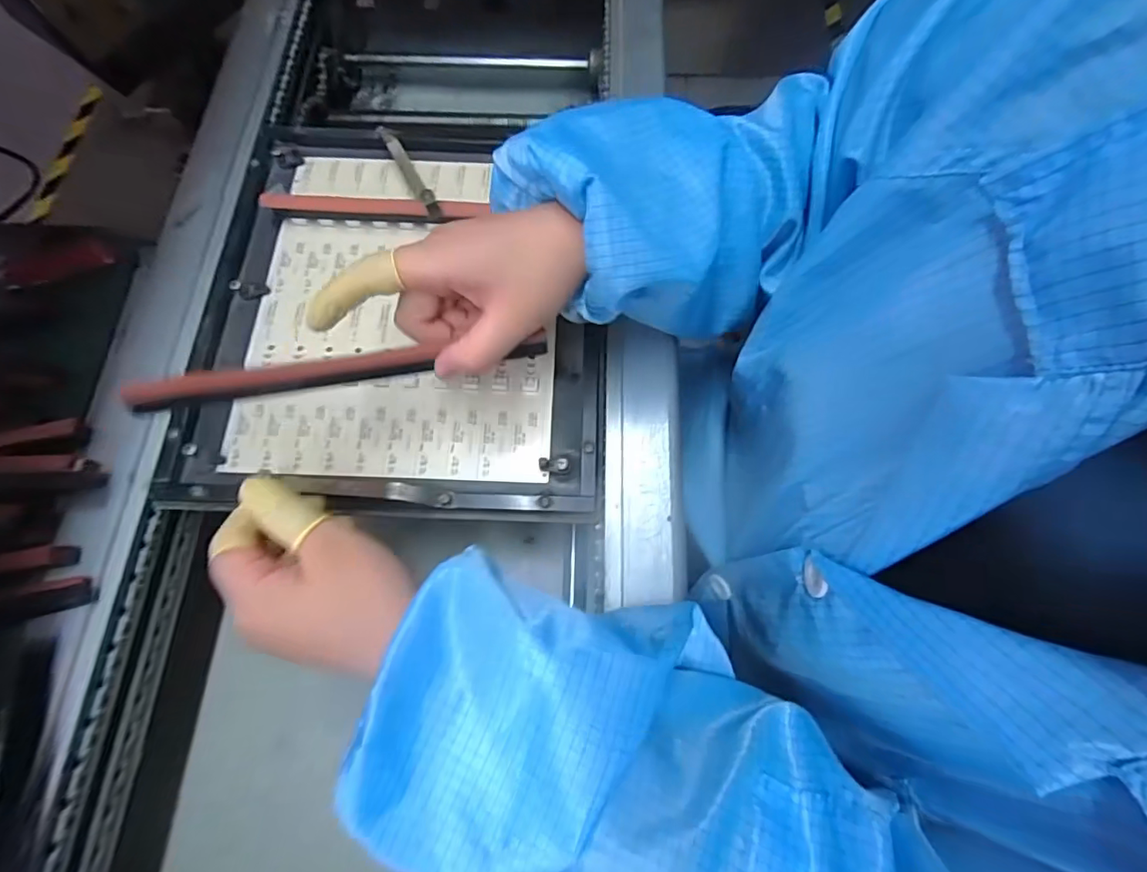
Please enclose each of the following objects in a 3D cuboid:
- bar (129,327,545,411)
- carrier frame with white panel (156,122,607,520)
[{"bbox_3d":[-0.116,-0.035,0.277,0.206,0.013,0.013,-10,72,-14],"label":"bar"},{"bbox_3d":[-0.120,-0.102,0.370,0.276,0.035,0.309,2,71,-2],"label":"carrier frame with white panel"}]

